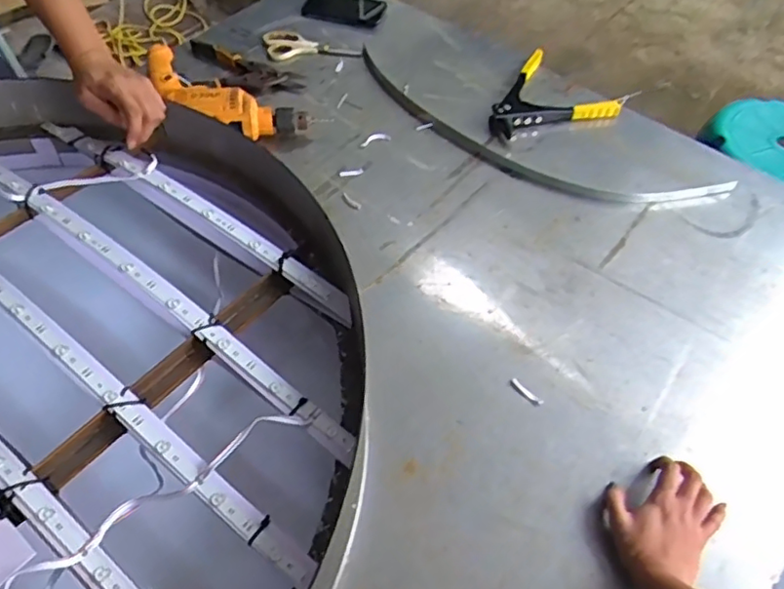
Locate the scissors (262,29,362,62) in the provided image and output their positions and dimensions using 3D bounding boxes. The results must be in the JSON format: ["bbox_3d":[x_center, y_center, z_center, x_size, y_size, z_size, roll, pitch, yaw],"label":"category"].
[{"bbox_3d":[-0.153,-0.474,1.163,0.182,0.016,0.073,2,53,-2],"label":"scissors"}]

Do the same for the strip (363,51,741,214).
[{"bbox_3d":[0.204,-0.273,1.041,0.686,0.018,0.163,31,57,19],"label":"strip"}]

